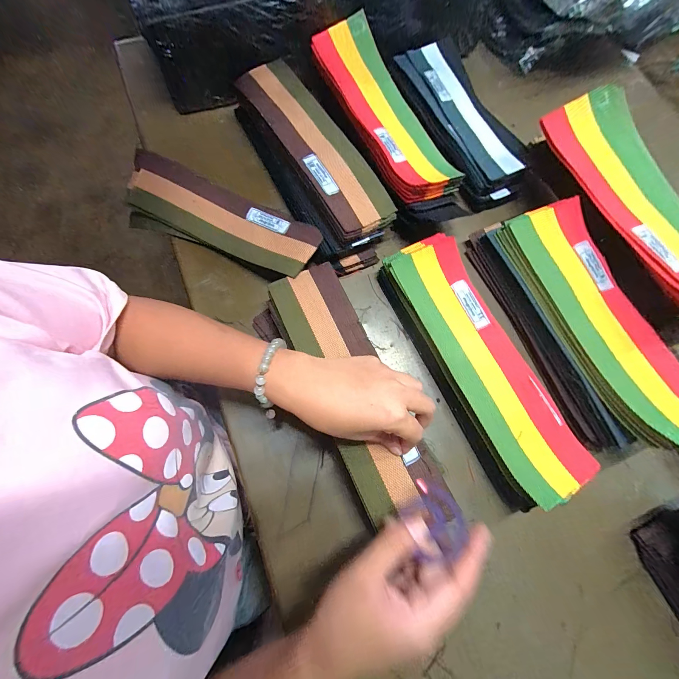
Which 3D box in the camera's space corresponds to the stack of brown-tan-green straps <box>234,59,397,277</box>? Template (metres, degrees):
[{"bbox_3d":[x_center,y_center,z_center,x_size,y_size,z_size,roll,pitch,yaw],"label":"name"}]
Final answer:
[{"bbox_3d":[-0.040,-0.238,0.395,0.111,0.074,0.309,-28,77,-9],"label":"stack of brown-tan-green straps"}]

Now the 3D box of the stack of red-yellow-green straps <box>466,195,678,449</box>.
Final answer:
[{"bbox_3d":[0.280,-0.025,0.355,0.089,0.089,0.287,-22,75,-9],"label":"stack of red-yellow-green straps"}]

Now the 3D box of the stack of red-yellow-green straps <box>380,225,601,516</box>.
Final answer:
[{"bbox_3d":[0.153,0.024,0.341,0.095,0.054,0.309,-26,76,-10],"label":"stack of red-yellow-green straps"}]

